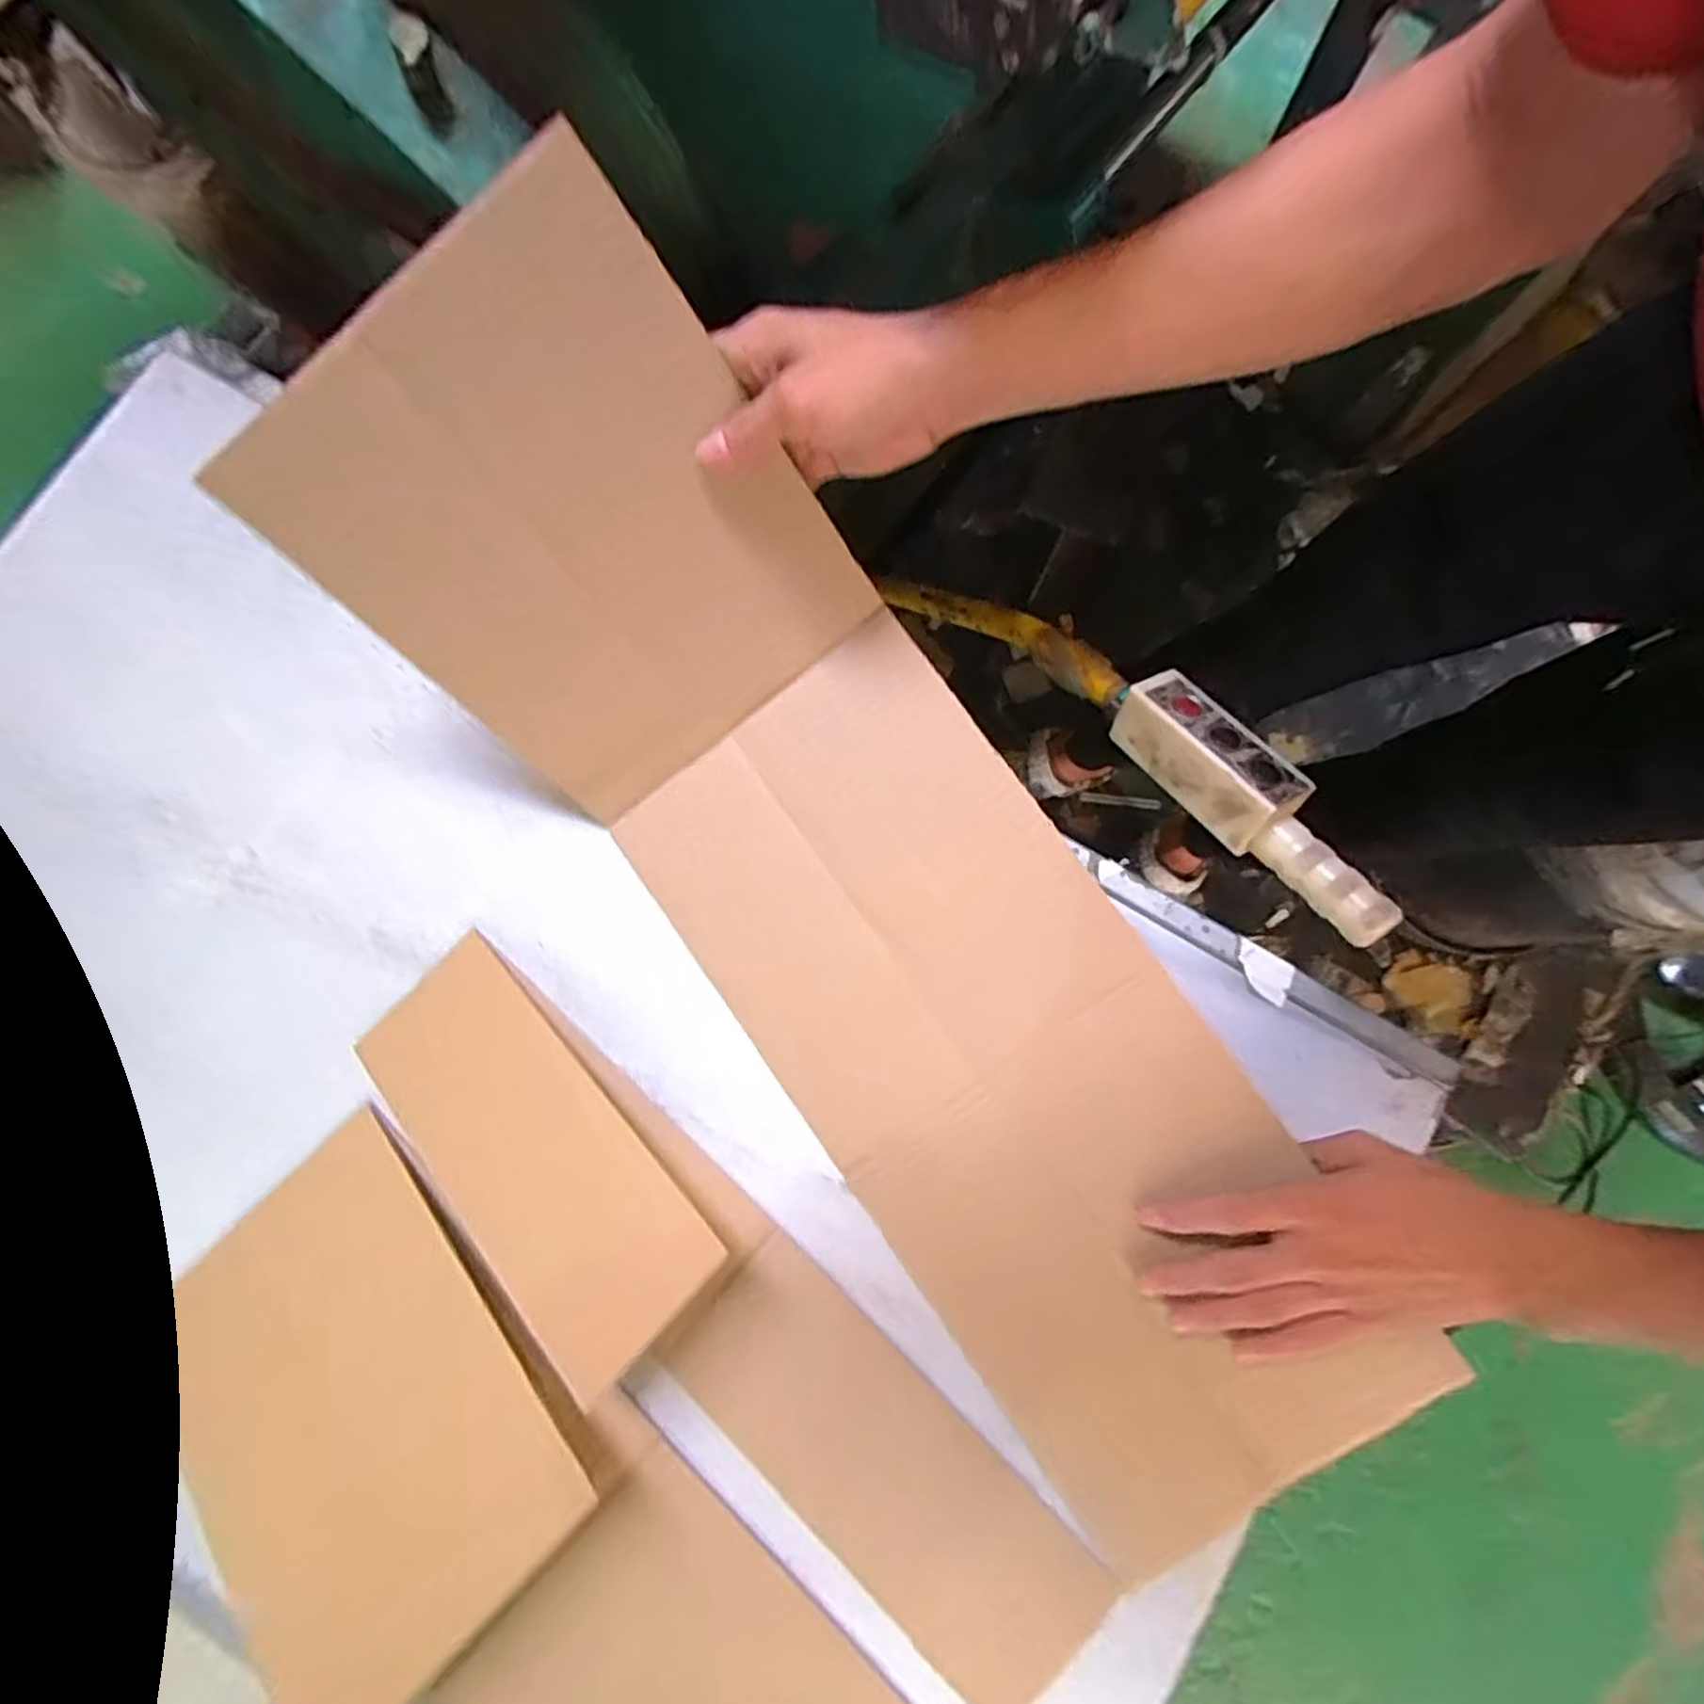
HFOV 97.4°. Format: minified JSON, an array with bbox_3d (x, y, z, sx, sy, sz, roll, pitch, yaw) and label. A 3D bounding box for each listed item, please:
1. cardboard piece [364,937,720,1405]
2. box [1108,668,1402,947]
[{"bbox_3d":[-0.185,0.161,0.419,0.251,0.010,0.097,40,75,23],"label":"cardboard piece"},{"bbox_3d":[0.243,-0.031,0.455,0.051,0.047,0.201,-33,67,-7],"label":"box"}]

